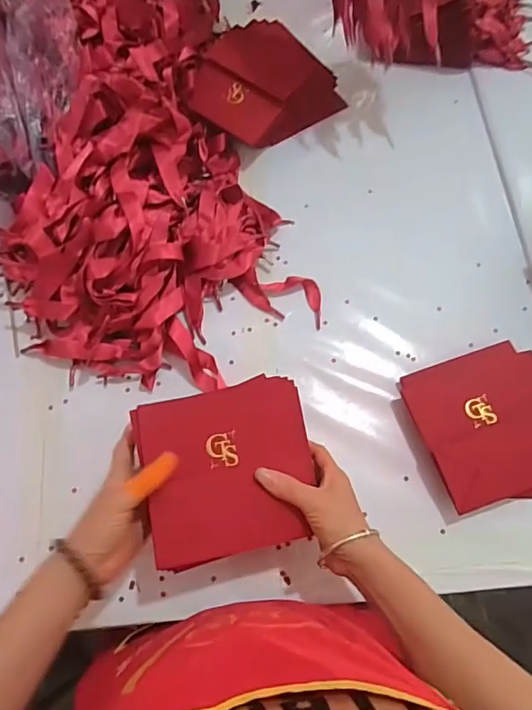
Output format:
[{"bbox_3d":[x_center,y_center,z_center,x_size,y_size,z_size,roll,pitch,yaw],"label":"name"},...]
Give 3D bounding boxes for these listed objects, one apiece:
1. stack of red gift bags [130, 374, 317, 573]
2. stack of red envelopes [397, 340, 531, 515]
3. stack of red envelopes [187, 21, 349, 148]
[{"bbox_3d":[-0.030,0.101,0.435,0.156,0.018,0.146,-9,77,-18],"label":"stack of red gift bags"},{"bbox_3d":[0.254,0.074,0.523,0.183,0.042,0.169,-11,70,-6],"label":"stack of red envelopes"},{"bbox_3d":[-0.008,-0.372,0.662,0.159,0.071,0.173,43,73,13],"label":"stack of red envelopes"}]

